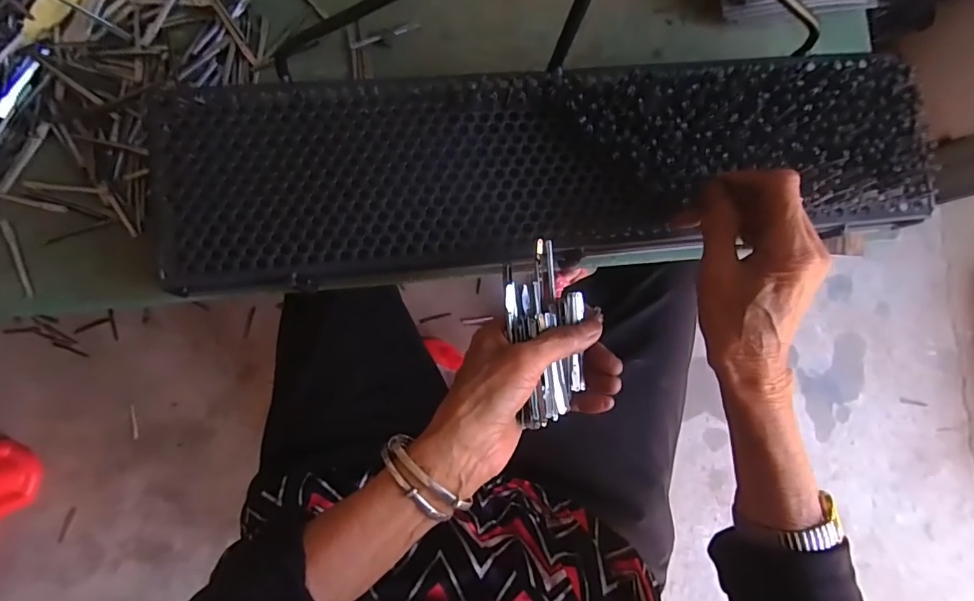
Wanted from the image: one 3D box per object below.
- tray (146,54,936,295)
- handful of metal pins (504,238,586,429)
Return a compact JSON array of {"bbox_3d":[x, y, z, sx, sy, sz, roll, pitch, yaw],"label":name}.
[{"bbox_3d":[0.049,-0.107,0.365,0.582,0.027,0.145,-6,86,-2],"label":"tray"},{"bbox_3d":[0.041,0.022,0.325,0.053,0.018,0.120,-5,87,-7],"label":"handful of metal pins"}]

